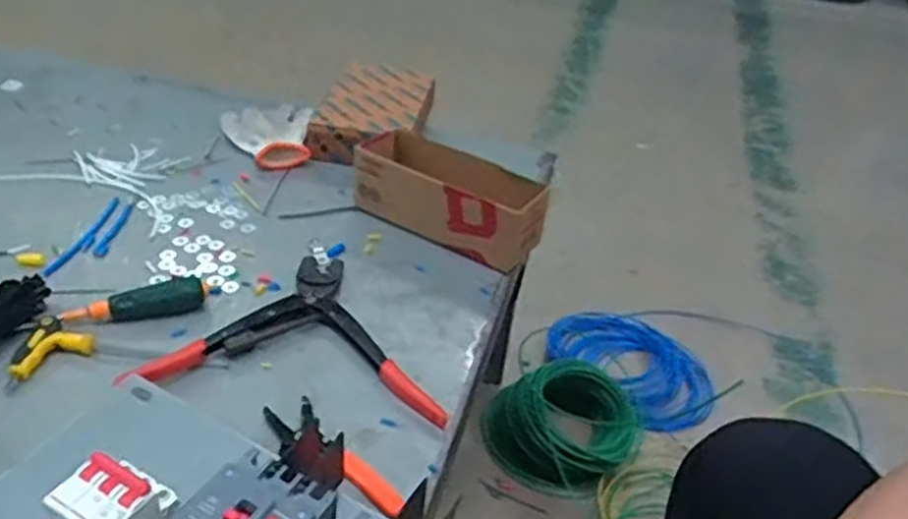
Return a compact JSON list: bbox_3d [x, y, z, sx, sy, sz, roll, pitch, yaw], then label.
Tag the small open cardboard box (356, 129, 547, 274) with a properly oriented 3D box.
[{"bbox_3d":[-0.002,-0.074,0.923,0.236,0.080,0.099,28,41,28],"label":"small open cardboard box"}]

